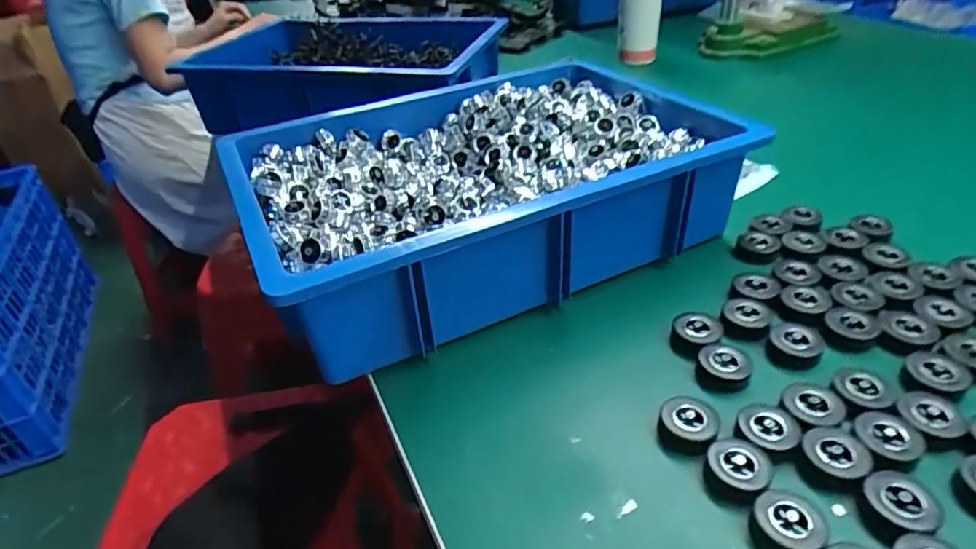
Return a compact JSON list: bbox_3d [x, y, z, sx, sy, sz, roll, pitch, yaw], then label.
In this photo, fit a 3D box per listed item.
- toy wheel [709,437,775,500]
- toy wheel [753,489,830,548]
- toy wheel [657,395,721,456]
[{"bbox_3d":[0.153,0.118,0.343,0.034,0.013,0.034,-4,36,3],"label":"toy wheel"},{"bbox_3d":[0.172,0.141,0.321,0.036,0.014,0.033,-4,36,3],"label":"toy wheel"},{"bbox_3d":[0.132,0.100,0.371,0.036,0.018,0.035,-4,36,3],"label":"toy wheel"}]

